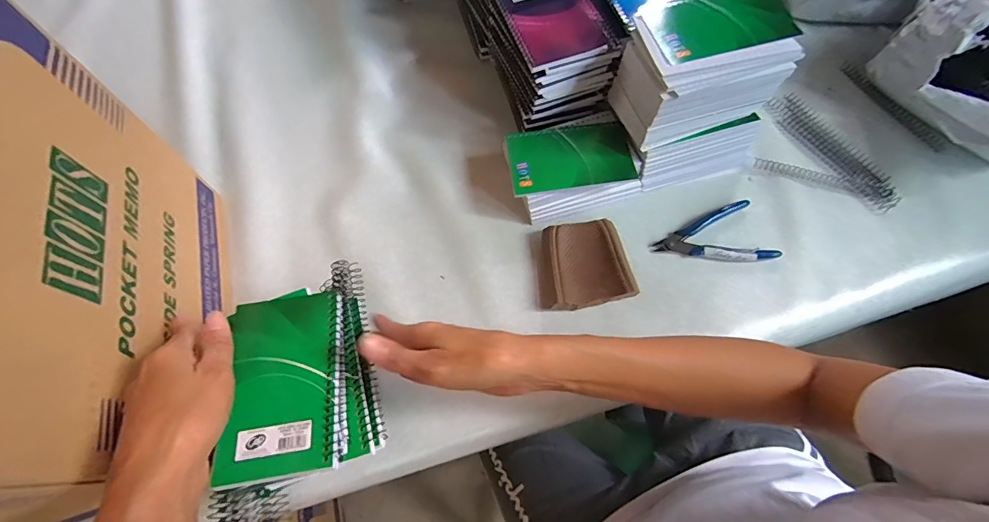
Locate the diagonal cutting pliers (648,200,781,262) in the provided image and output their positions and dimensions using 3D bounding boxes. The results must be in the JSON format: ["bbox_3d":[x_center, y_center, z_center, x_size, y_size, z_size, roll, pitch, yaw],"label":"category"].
[{"bbox_3d":[0.232,-0.024,0.452,0.118,0.008,0.070,-14,67,-3],"label":"diagonal cutting pliers"}]

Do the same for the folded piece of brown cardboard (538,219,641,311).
[{"bbox_3d":[0.092,0.006,0.439,0.094,0.020,0.089,-5,67,1],"label":"folded piece of brown cardboard"}]

